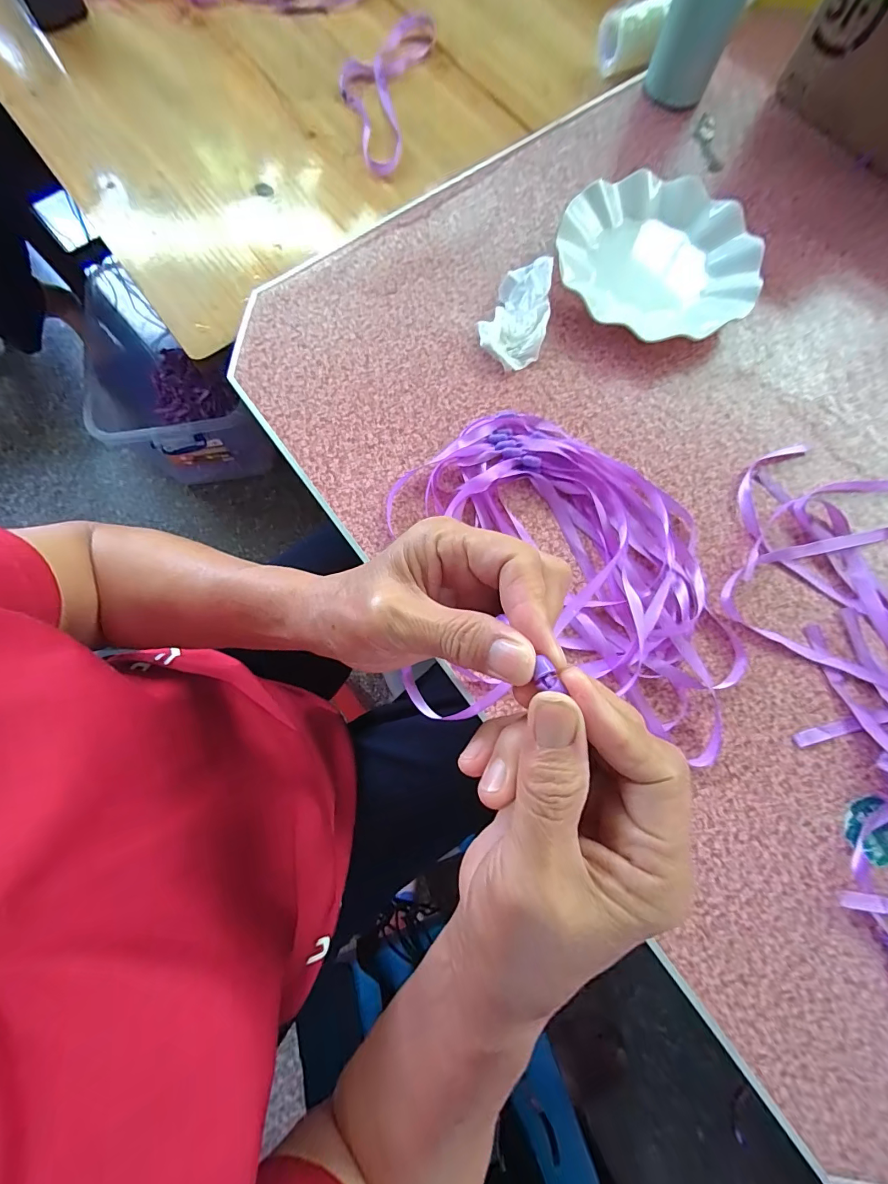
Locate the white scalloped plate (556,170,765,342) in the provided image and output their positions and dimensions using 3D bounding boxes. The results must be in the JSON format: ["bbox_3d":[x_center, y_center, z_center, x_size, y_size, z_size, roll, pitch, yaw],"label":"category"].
[{"bbox_3d":[0.203,-0.320,0.410,0.182,0.028,0.182,0,78,-1],"label":"white scalloped plate"}]

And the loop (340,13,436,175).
[{"bbox_3d":[-0.075,-0.594,0.498,0.090,0.030,0.232,14,78,2],"label":"loop"}]

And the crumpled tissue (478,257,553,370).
[{"bbox_3d":[0.066,-0.256,0.388,0.058,0.029,0.093,12,78,2],"label":"crumpled tissue"}]

